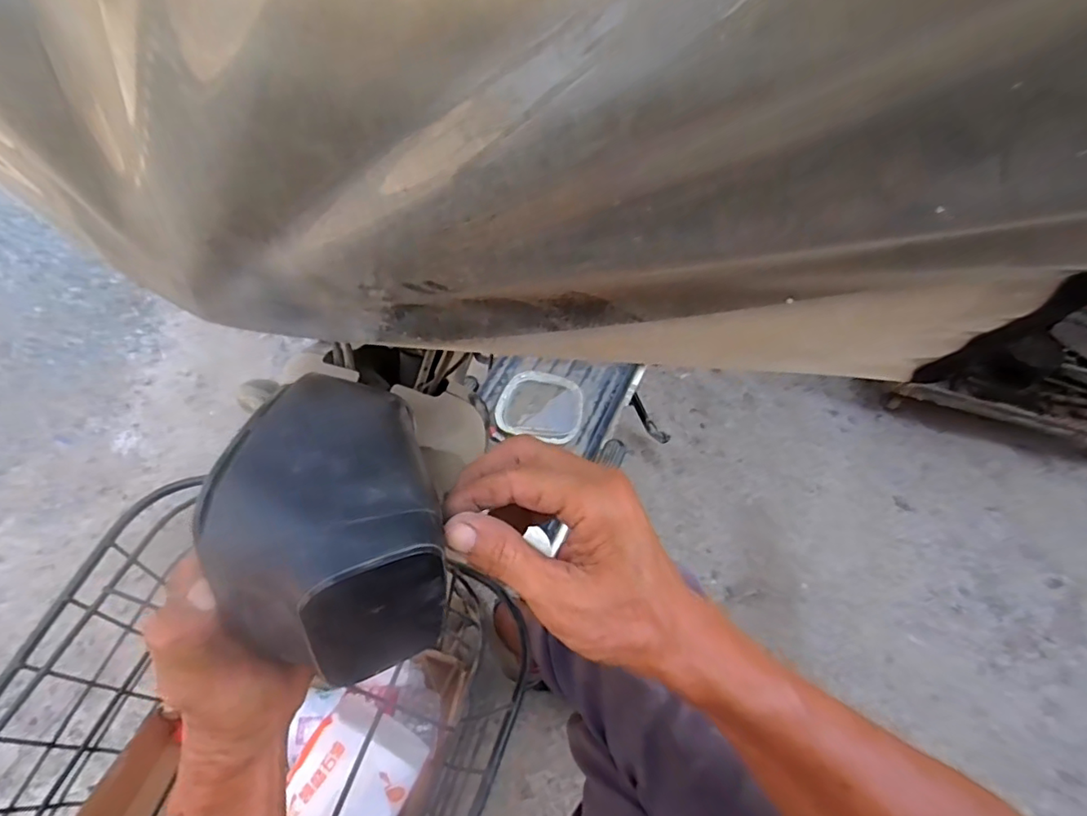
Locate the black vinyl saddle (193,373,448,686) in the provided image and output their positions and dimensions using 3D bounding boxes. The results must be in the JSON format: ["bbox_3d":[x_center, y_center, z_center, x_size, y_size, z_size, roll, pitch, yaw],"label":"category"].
[{"bbox_3d":[-0.101,0.049,0.262,0.093,0.058,0.138,-15,60,-13],"label":"black vinyl saddle"}]

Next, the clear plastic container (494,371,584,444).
[{"bbox_3d":[-0.005,-0.005,0.945,0.144,0.018,0.114,8,70,0],"label":"clear plastic container"}]

